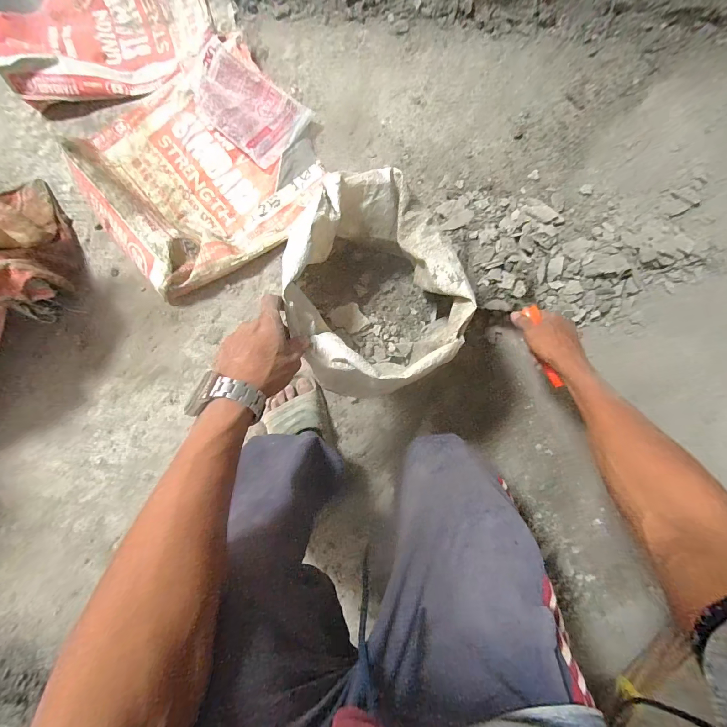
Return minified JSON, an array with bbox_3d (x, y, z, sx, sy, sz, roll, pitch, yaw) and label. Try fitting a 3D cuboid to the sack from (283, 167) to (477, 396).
[{"bbox_3d":[0.016,-0.108,0.515,0.215,0.232,0.287,-17,83,2],"label":"sack"}]

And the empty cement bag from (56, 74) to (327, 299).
[{"bbox_3d":[-0.348,-0.424,0.714,0.456,0.084,0.473,-42,83,-1],"label":"empty cement bag"}]

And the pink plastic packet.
[{"bbox_3d":[-0.251,-0.533,0.722,0.234,0.031,0.155,33,86,-3],"label":"pink plastic packet"}]

